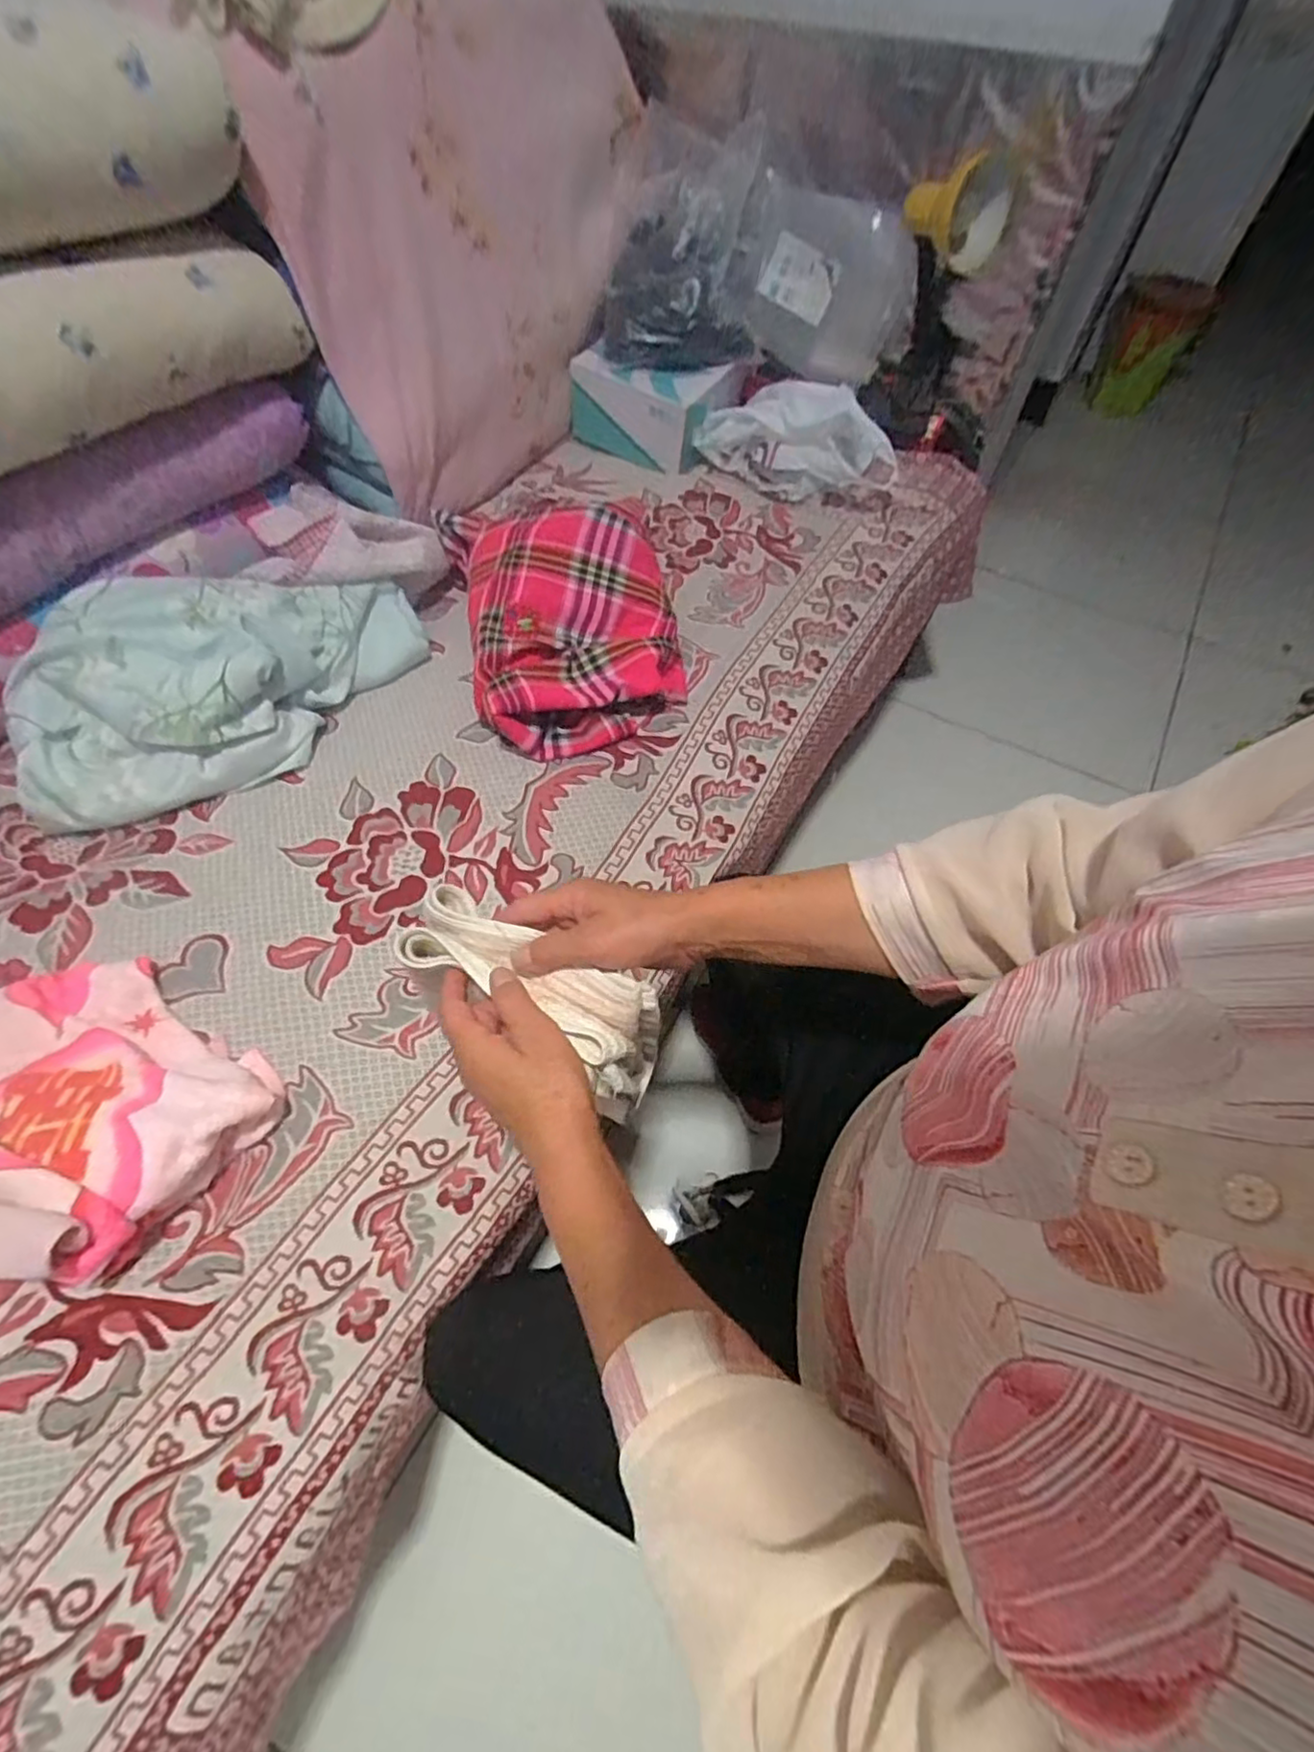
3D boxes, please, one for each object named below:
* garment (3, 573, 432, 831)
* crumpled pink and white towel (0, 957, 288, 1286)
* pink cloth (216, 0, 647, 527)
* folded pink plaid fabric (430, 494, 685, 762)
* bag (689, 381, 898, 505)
[{"bbox_3d":[-0.487,-0.228,0.736,0.439,0.134,0.227,-24,62,-16],"label":"garment"},{"bbox_3d":[-0.494,0.189,0.522,0.289,0.083,0.240,30,62,16],"label":"crumpled pink and white towel"},{"bbox_3d":[-0.227,-0.846,0.878,0.165,0.463,0.566,29,63,15],"label":"pink cloth"},{"bbox_3d":[-0.116,-0.345,0.826,0.257,0.133,0.369,-13,60,-10],"label":"folded pink plaid fabric"},{"bbox_3d":[0.217,-0.691,1.022,0.316,0.121,0.098,31,63,16],"label":"bag"}]

